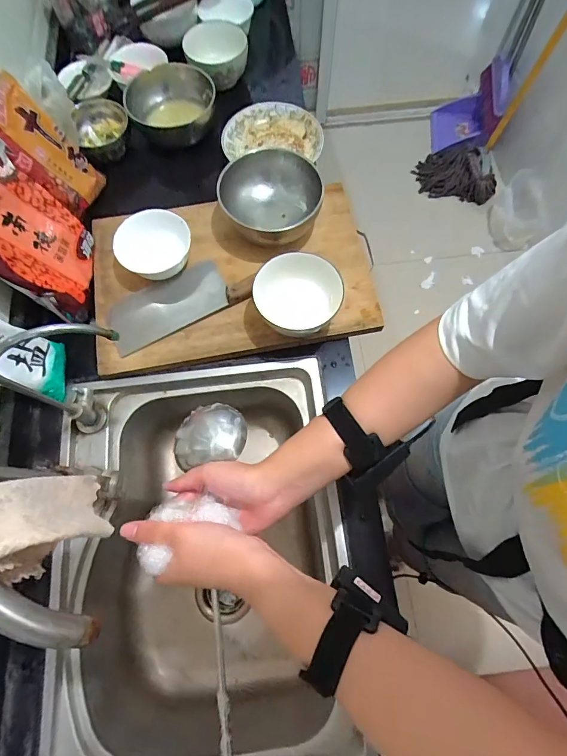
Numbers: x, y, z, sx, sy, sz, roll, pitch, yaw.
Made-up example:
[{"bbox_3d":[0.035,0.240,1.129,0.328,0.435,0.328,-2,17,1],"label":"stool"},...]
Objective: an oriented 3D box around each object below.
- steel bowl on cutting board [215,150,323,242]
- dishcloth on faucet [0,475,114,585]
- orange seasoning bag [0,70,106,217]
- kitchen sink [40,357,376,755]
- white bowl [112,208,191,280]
[{"bbox_3d":[-0.023,-0.297,0.648,0.161,0.076,0.157,0,71,1],"label":"steel bowl on cutting board"},{"bbox_3d":[-0.203,0.119,0.300,0.087,0.126,0.078,-19,72,-6],"label":"dishcloth on faucet"},{"bbox_3d":[-0.397,-0.377,0.642,0.036,0.196,0.115,9,73,33],"label":"orange seasoning bag"},{"bbox_3d":[-0.118,0.269,0.613,0.385,0.213,0.535,-5,71,-1],"label":"kitchen sink"},{"bbox_3d":[-0.213,-0.215,0.637,0.123,0.057,0.107,-19,72,-6],"label":"white bowl"}]

